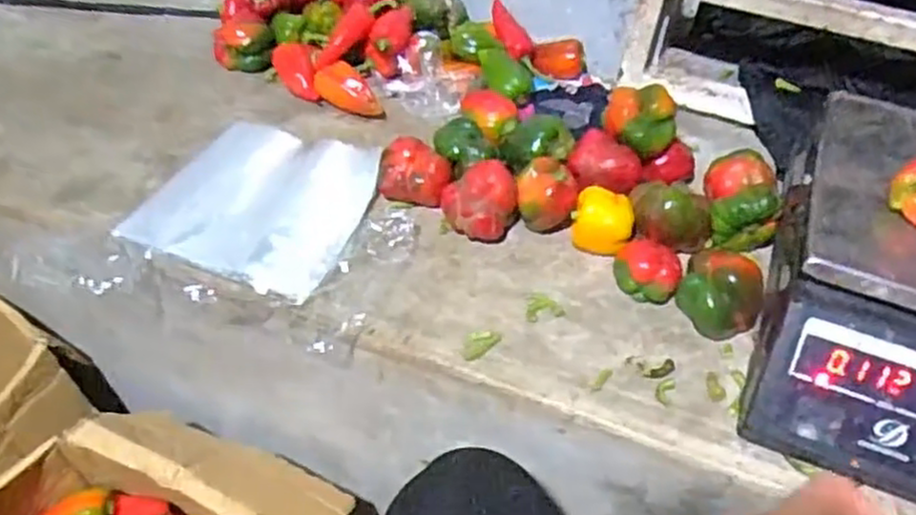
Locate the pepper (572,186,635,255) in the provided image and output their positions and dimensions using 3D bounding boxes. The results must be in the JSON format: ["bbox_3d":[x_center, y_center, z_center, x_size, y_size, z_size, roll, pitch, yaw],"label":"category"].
[{"bbox_3d":[0.123,-0.031,0.630,0.051,0.038,0.040,20,49,14],"label":"pepper"}]

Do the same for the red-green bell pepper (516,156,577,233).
[{"bbox_3d":[0.078,-0.054,0.650,0.052,0.053,0.062,9,48,4],"label":"red-green bell pepper"}]

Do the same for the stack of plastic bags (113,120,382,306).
[{"bbox_3d":[-0.169,-0.054,0.658,0.175,0.013,0.182,19,49,14],"label":"stack of plastic bags"}]

